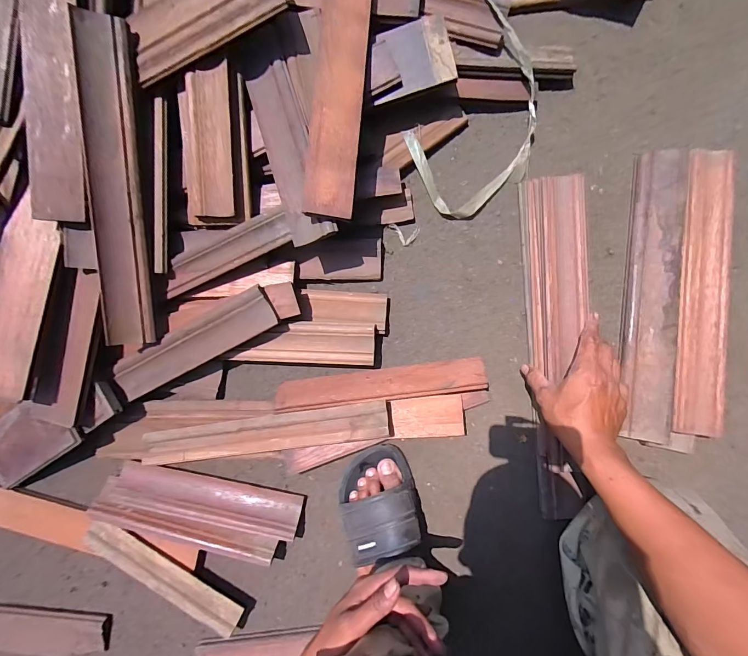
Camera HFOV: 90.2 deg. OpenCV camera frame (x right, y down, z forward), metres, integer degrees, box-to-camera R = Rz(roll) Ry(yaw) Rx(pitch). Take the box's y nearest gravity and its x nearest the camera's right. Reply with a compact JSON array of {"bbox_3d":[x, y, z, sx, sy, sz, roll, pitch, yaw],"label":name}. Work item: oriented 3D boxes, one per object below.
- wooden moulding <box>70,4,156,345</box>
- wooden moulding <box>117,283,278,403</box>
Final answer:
[{"bbox_3d":[-0.339,-0.184,0.495,0.058,0.038,0.418,2,101,5],"label":"wooden moulding"},{"bbox_3d":[-0.267,0.026,0.546,0.264,0.014,0.059,-26,95,12],"label":"wooden moulding"}]

